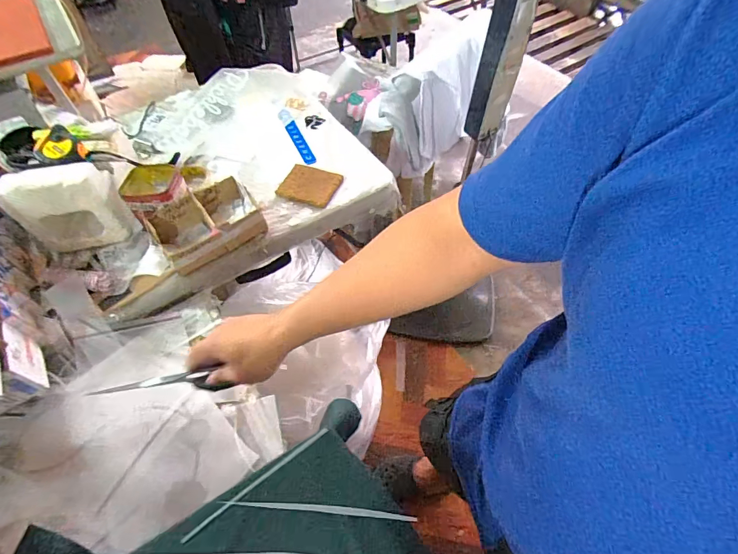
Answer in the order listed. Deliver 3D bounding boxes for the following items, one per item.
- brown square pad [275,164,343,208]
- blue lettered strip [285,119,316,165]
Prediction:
[{"bbox_3d":[-0.118,-0.185,0.789,0.110,0.008,0.100,17,59,10],"label":"brown square pad"},{"bbox_3d":[-0.156,-0.307,0.889,0.026,0.005,0.166,-26,58,-4],"label":"blue lettered strip"}]

